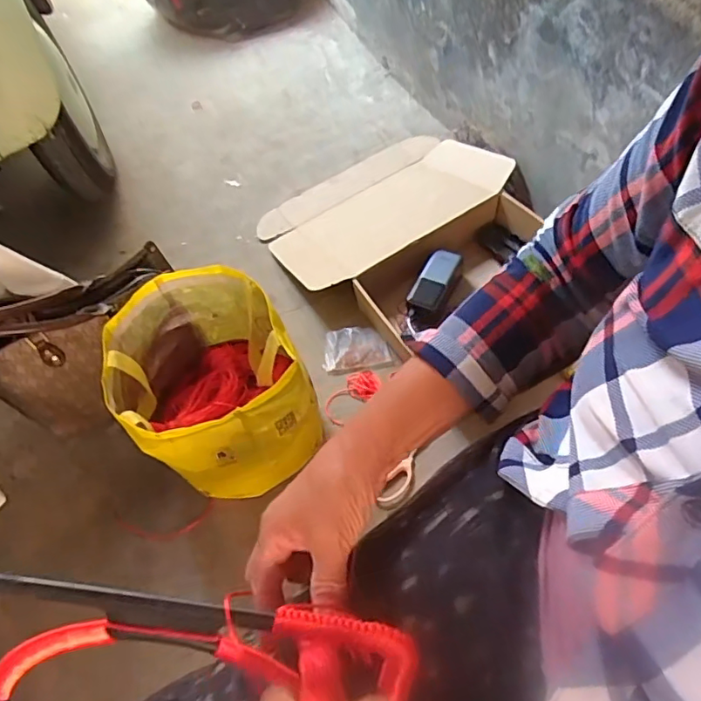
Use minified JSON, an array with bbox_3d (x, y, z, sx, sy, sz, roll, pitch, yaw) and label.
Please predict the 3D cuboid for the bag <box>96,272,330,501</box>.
[{"bbox_3d":[-0.182,0.057,0.747,0.221,0.237,0.236,-32,59,-13],"label":"bag"}]

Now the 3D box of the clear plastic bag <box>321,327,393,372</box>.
[{"bbox_3d":[0.010,-0.006,0.916,0.108,0.018,0.074,-3,57,5],"label":"clear plastic bag"}]

